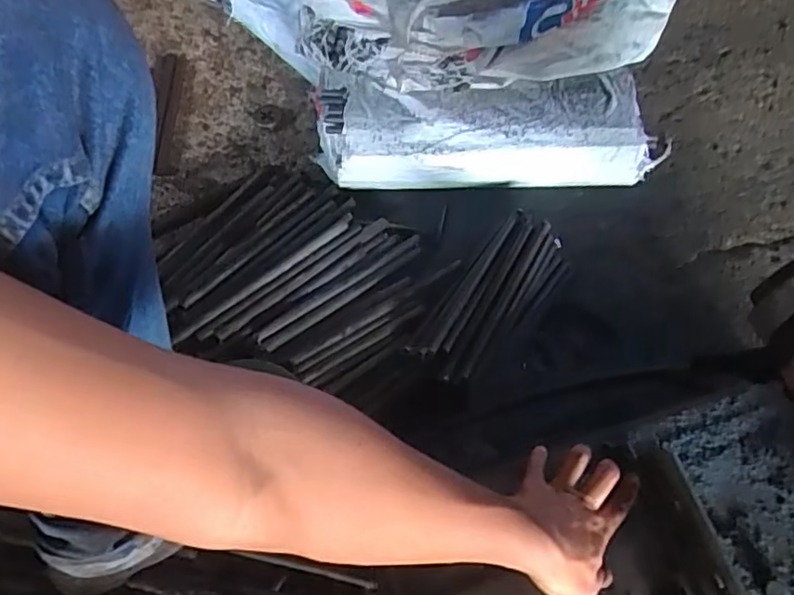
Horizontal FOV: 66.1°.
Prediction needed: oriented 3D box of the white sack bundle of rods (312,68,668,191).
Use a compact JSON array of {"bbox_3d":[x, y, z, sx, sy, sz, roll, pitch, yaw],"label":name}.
[{"bbox_3d":[0.118,-0.190,0.717,0.418,0.091,0.102,-1,65,-4],"label":"white sack bundle of rods"}]

